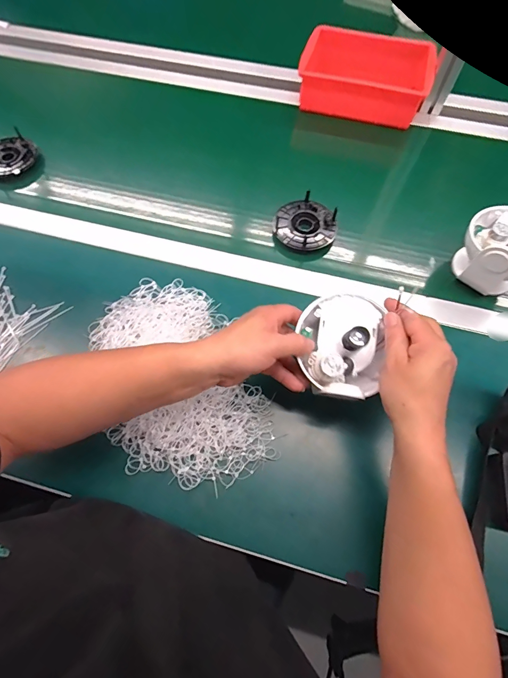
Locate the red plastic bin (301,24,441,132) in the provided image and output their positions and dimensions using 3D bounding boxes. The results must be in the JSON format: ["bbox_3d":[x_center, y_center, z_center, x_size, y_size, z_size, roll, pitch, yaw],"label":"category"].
[{"bbox_3d":[0.220,-0.523,0.686,0.242,0.068,0.169,18,68,9],"label":"red plastic bin"}]

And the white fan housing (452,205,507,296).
[{"bbox_3d":[0.356,-0.131,0.490,0.112,0.100,0.112,41,74,17],"label":"white fan housing"}]

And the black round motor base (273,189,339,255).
[{"bbox_3d":[0.085,-0.187,0.566,0.098,0.026,0.095,-1,67,1],"label":"black round motor base"}]

